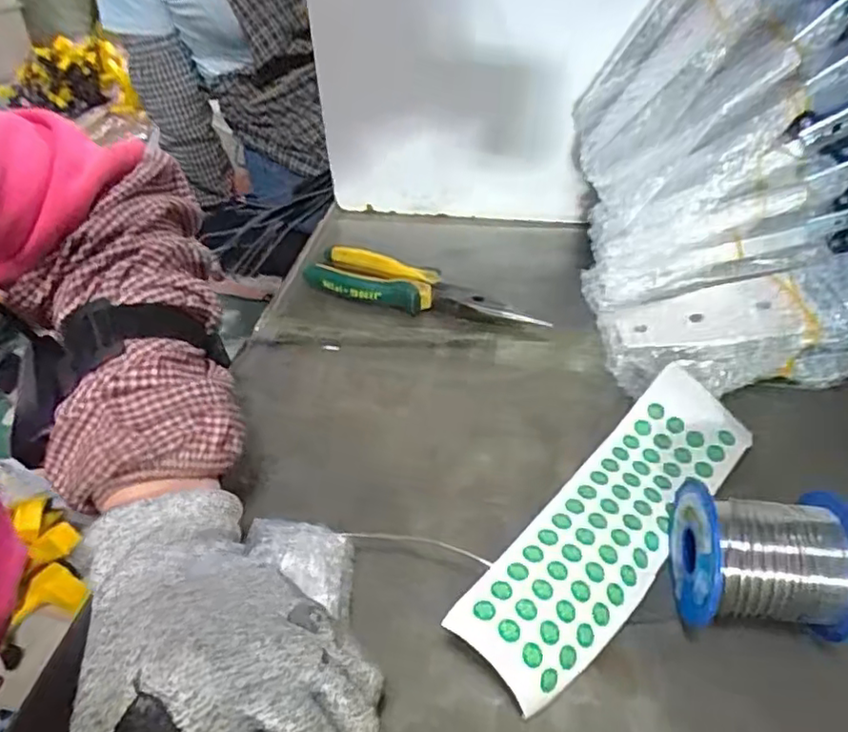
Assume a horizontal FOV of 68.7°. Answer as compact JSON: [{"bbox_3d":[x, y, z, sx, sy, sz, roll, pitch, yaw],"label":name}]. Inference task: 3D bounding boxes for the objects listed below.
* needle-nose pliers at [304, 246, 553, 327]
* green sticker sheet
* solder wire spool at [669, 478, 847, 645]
[{"bbox_3d":[-0.003,-0.060,0.485,0.191,0.023,0.043,14,44,20],"label":"needle-nose pliers"},{"bbox_3d":[0.100,0.075,0.315,0.060,0.014,0.212,40,52,18],"label":"green sticker sheet"},{"bbox_3d":[0.152,0.089,0.279,0.076,0.056,0.055,5,41,9],"label":"solder wire spool"}]

